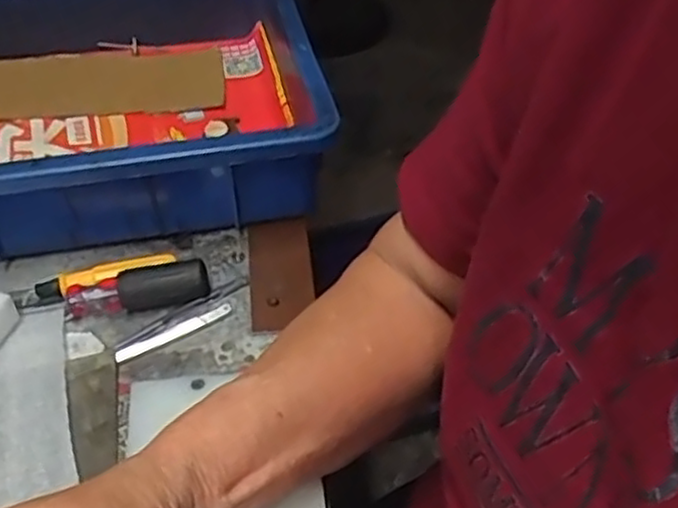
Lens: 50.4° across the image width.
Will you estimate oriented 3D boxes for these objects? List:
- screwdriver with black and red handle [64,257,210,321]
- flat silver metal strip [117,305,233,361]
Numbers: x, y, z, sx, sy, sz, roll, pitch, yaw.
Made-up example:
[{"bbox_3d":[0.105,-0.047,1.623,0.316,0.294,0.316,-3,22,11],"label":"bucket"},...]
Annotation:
[{"bbox_3d":[-0.119,0.019,0.422,0.082,0.022,0.020,-9,44,-10],"label":"screwdriver with black and red handle"},{"bbox_3d":[-0.093,0.044,0.410,0.069,0.004,0.007,-23,48,-23],"label":"flat silver metal strip"}]

